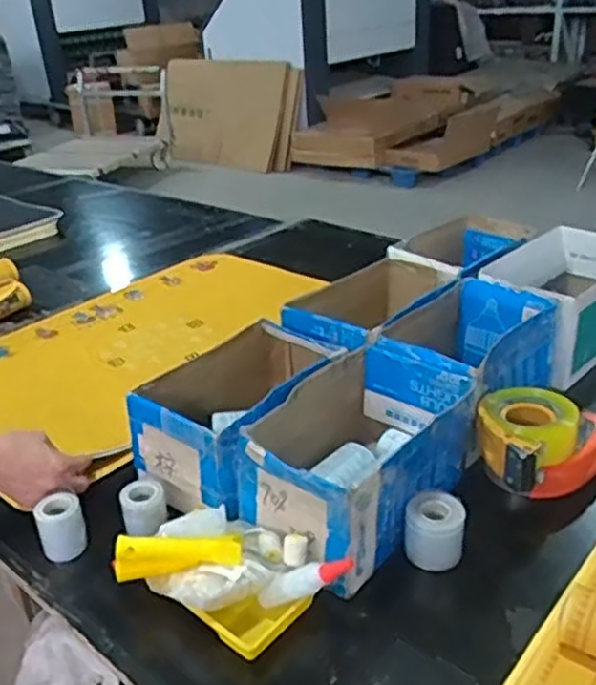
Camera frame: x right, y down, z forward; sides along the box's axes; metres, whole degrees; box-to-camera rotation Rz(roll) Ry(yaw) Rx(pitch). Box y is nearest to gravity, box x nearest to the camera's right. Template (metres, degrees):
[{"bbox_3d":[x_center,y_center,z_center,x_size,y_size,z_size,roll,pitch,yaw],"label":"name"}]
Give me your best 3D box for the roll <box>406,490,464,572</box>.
[{"bbox_3d":[0.161,0.220,0.837,0.068,0.062,0.062,5,28,14],"label":"roll"}]

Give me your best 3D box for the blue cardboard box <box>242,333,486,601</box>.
[{"bbox_3d":[0.078,0.133,0.895,0.184,0.131,0.300,19,34,37],"label":"blue cardboard box"}]

